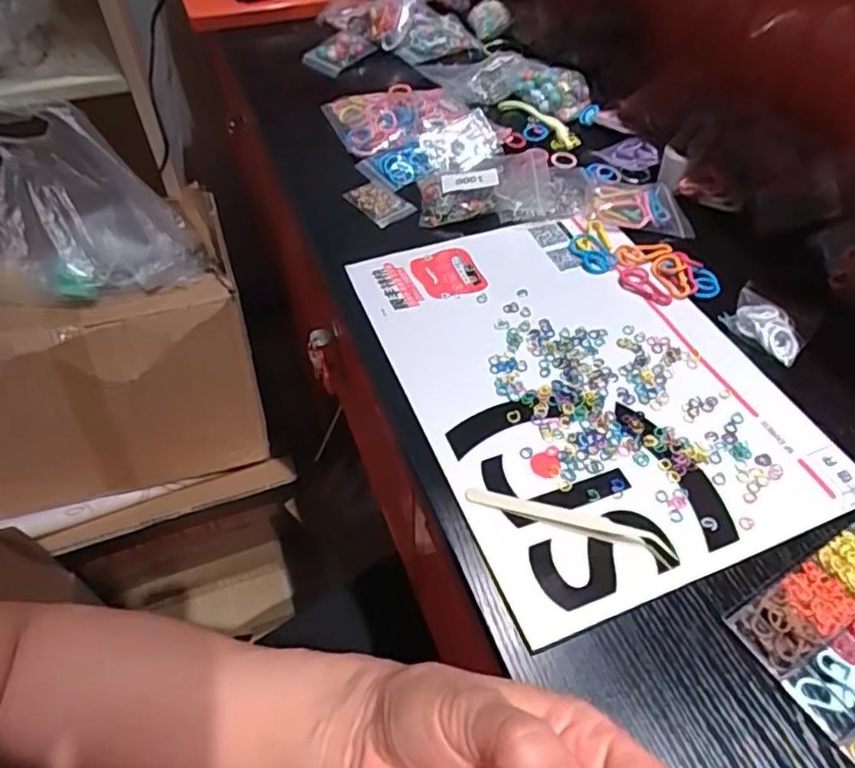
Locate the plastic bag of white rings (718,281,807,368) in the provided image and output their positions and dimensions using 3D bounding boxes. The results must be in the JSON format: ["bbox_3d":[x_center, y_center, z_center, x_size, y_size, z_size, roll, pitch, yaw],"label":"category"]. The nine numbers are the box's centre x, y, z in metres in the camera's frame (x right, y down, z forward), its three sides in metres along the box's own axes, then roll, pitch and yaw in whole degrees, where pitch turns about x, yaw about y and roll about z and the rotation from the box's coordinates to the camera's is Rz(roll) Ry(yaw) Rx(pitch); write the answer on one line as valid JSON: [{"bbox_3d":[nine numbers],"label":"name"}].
[{"bbox_3d":[0.260,-0.049,0.470,0.052,0.011,0.066,-33,57,-20],"label":"plastic bag of white rings"}]

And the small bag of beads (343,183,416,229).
[{"bbox_3d":[-0.044,-0.167,0.569,0.036,0.013,0.056,-39,59,-24],"label":"small bag of beads"}]

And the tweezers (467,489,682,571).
[{"bbox_3d":[0.083,0.080,0.363,0.119,0.007,0.017,15,54,15],"label":"tweezers"}]

